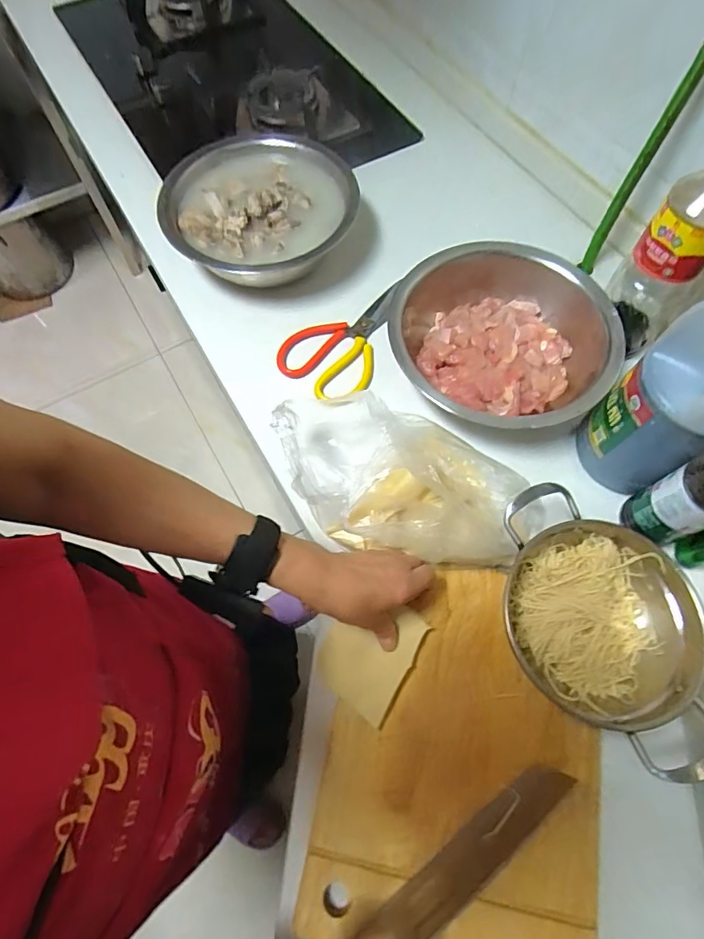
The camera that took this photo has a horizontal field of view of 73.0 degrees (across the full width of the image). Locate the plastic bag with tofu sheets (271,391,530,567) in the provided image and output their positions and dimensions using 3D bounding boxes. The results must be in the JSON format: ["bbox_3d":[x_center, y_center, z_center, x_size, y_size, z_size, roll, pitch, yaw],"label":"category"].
[{"bbox_3d":[0.053,0.012,0.501,0.261,0.112,0.152,23,69,10],"label":"plastic bag with tofu sheets"}]

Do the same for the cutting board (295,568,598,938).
[{"bbox_3d":[0.107,0.268,0.451,0.243,0.025,0.335,11,68,5],"label":"cutting board"}]

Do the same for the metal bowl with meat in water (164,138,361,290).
[{"bbox_3d":[-0.133,-0.371,0.701,0.263,0.102,0.278,0,67,1],"label":"metal bowl with meat in water"}]

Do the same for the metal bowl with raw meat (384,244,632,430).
[{"bbox_3d":[0.173,-0.155,0.602,0.258,0.112,0.238,0,67,1],"label":"metal bowl with raw meat"}]

